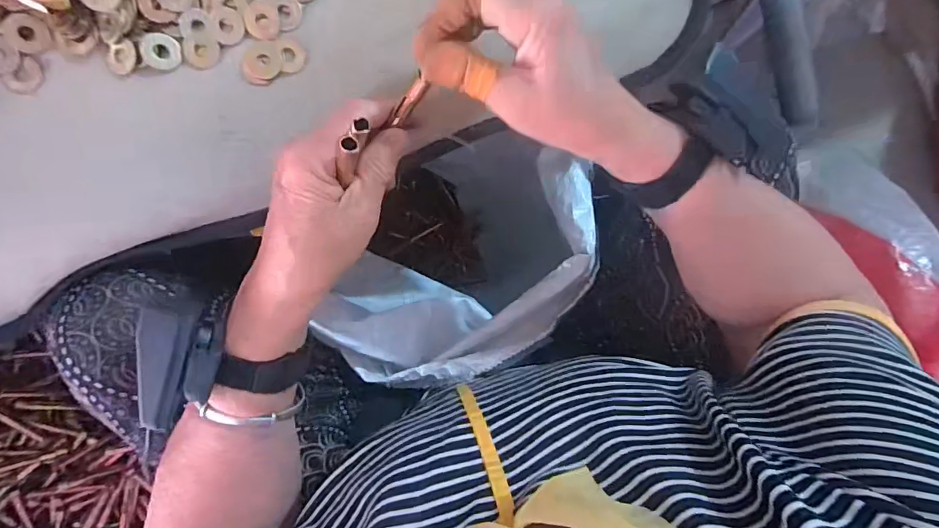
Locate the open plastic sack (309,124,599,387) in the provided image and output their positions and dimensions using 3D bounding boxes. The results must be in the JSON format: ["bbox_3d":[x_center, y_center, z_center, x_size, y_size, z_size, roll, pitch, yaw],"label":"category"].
[{"bbox_3d":[-0.010,-0.028,0.578,0.240,0.395,0.265,18,93,-7],"label":"open plastic sack"}]

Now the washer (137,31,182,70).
[{"bbox_3d":[-0.191,-0.131,0.288,0.021,0.005,0.021,-1,95,-6],"label":"washer"}]

